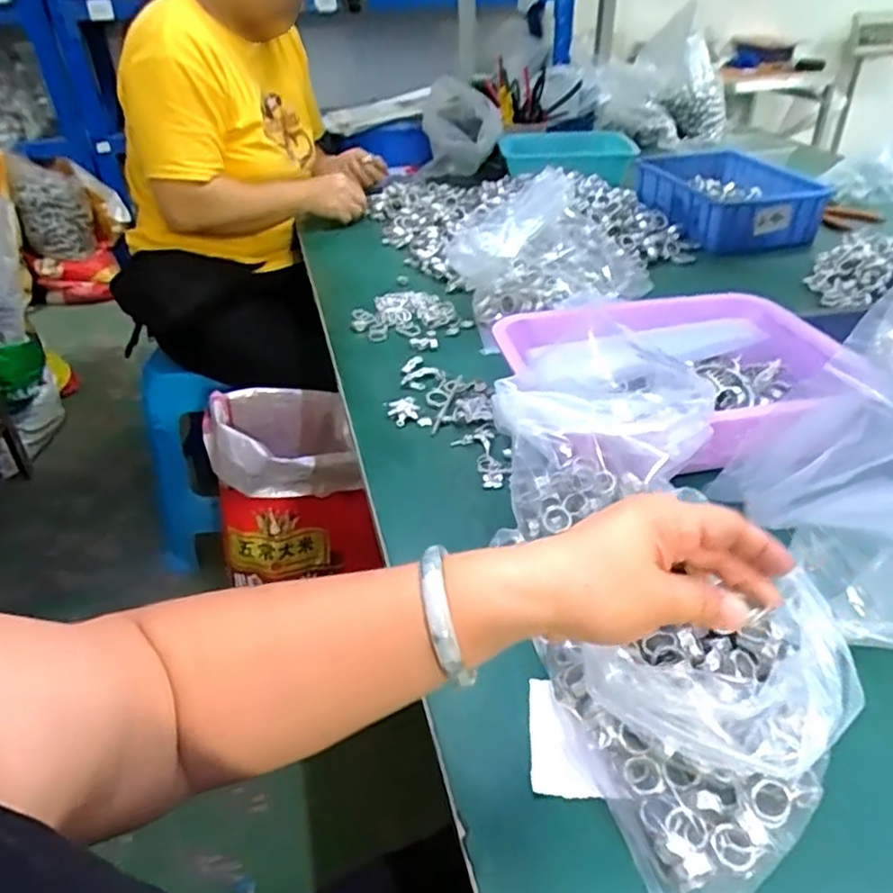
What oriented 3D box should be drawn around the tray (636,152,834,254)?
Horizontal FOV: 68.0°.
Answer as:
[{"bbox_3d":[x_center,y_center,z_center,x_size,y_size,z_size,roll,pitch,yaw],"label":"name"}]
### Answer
[{"bbox_3d":[0.472,-0.416,1.119,0.221,0.084,0.275,-7,36,-8],"label":"tray"}]

